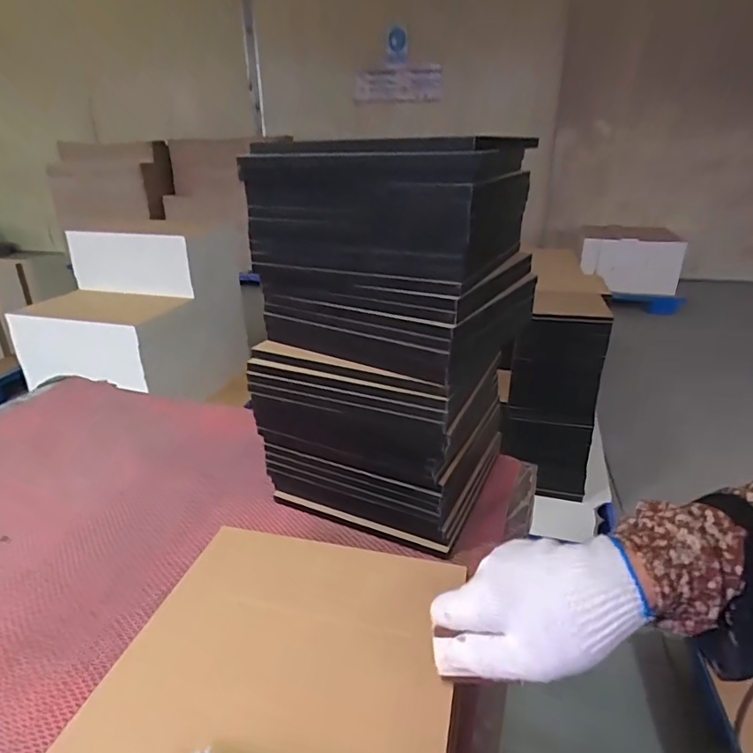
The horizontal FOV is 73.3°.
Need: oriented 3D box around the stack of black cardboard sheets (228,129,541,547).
[{"bbox_3d":[0.021,-0.048,0.627,0.261,0.436,0.246,11,27,25],"label":"stack of black cardboard sheets"}]

